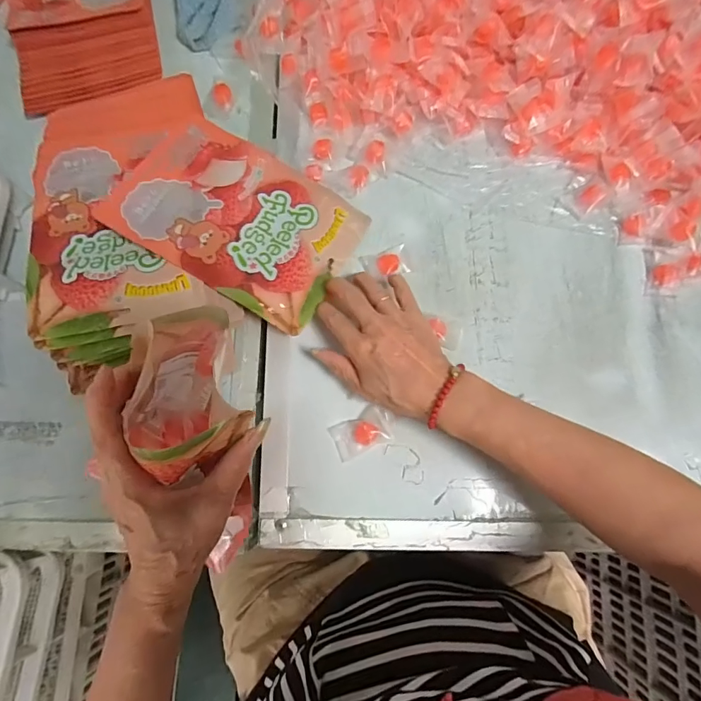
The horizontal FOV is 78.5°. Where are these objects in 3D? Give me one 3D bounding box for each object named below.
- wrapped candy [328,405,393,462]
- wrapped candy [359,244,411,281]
[{"bbox_3d":[0.012,0.074,0.392,0.056,0.015,0.034,-25,79,-5],"label":"wrapped candy"},{"bbox_3d":[0.035,-0.085,0.427,0.044,0.014,0.030,-13,78,-3],"label":"wrapped candy"}]

